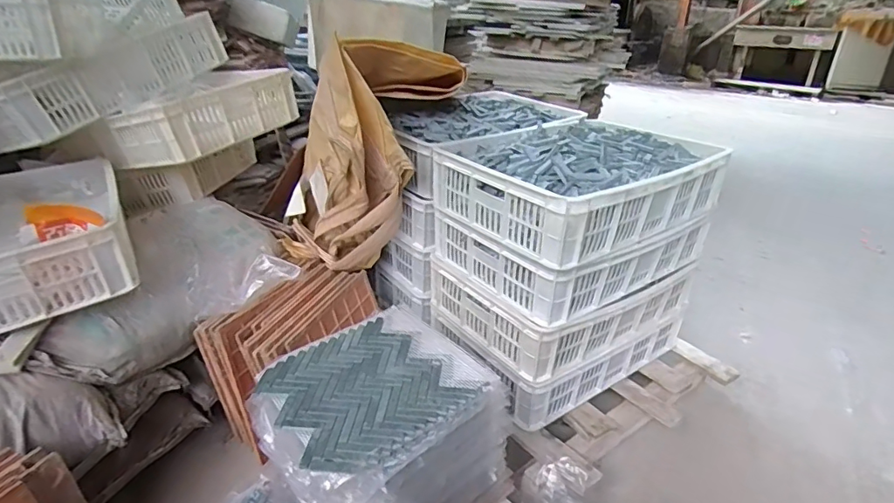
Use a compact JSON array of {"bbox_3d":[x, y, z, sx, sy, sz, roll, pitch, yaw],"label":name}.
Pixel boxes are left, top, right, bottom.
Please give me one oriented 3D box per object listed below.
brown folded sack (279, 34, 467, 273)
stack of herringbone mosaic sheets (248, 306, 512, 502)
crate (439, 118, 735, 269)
[{"bbox_3d":[-0.217,-0.225,1.245,0.302,0.598,0.267,23,26,-6],"label":"brown folded sack"},{"bbox_3d":[-0.113,0.358,0.964,0.378,0.337,0.316,-22,34,-37],"label":"stack of herringbone mosaic sheets"},{"bbox_3d":[0.297,-0.163,1.172,0.563,0.183,0.410,-17,32,-31],"label":"crate"}]

